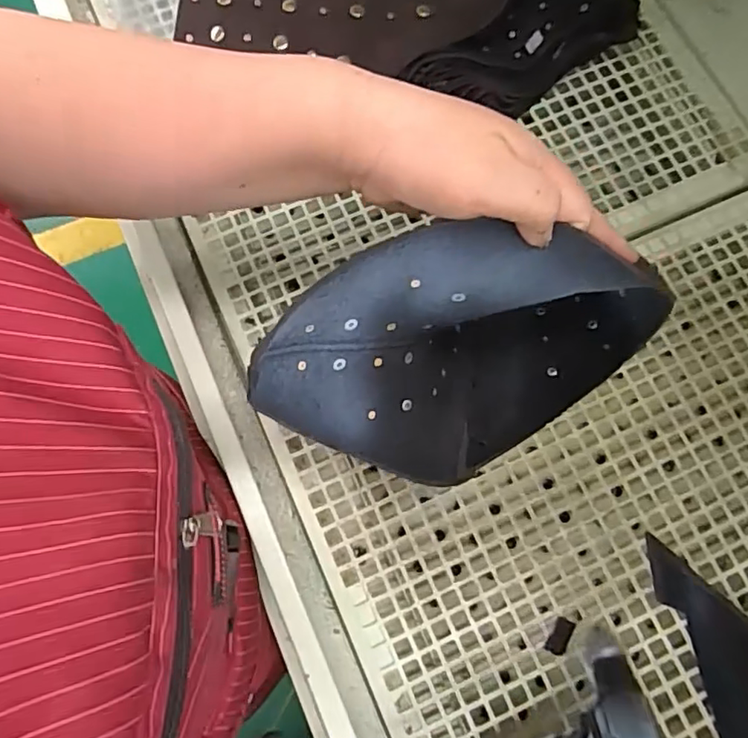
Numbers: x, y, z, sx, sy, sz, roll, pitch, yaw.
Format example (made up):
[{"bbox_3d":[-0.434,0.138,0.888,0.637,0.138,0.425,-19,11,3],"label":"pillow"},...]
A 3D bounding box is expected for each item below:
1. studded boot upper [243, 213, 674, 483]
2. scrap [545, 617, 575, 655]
[{"bbox_3d":[0.056,-0.001,0.327,0.219,0.158,0.098,-20,76,-6],"label":"studded boot upper"},{"bbox_3d":[0.121,0.173,0.373,0.012,0.004,0.023,25,76,6],"label":"scrap"}]

